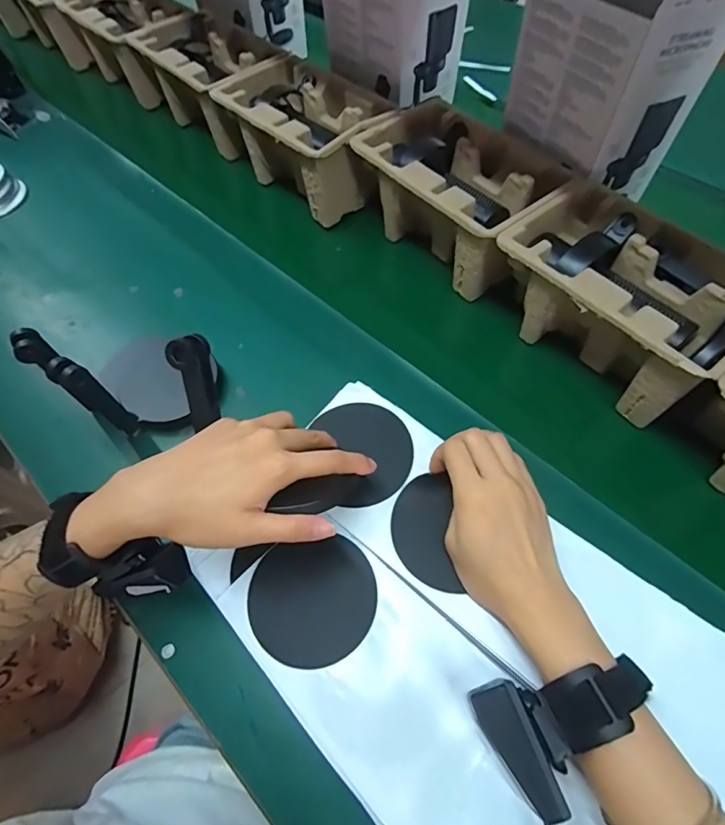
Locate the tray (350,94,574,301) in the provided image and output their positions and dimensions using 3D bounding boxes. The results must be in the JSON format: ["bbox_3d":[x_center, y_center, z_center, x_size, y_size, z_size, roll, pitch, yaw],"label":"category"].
[{"bbox_3d":[0.107,-0.258,0.554,0.138,0.099,0.227,-37,66,-18],"label":"tray"}]

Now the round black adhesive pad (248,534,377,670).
[{"bbox_3d":[-0.037,0.141,0.344,0.091,0.004,0.084,-1,60,1],"label":"round black adhesive pad"}]

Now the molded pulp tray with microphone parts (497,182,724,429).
[{"bbox_3d":[0.255,-0.113,0.462,0.147,0.097,0.230,-35,65,-17],"label":"molded pulp tray with microphone parts"}]

